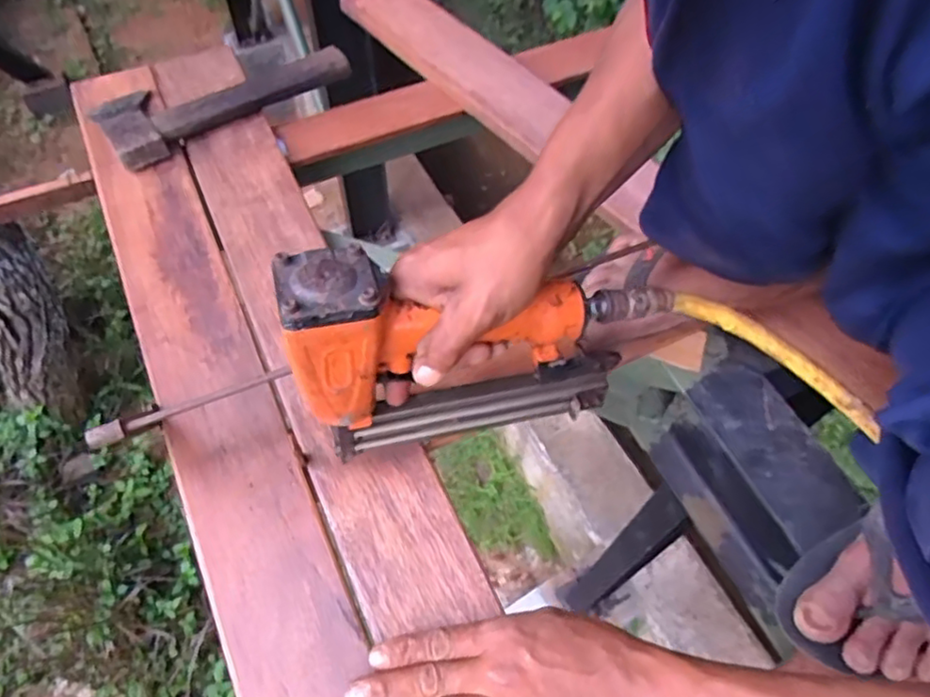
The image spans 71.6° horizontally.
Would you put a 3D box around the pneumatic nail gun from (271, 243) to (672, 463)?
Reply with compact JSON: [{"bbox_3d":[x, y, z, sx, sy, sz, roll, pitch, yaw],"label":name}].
[{"bbox_3d":[0.014,-0.009,0.438,0.243,0.158,0.067,-11,60,-9],"label":"pneumatic nail gun"}]

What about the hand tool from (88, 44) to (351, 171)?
[{"bbox_3d":[-0.266,-0.287,0.700,0.259,0.029,0.110,-34,65,-20],"label":"hand tool"}]

